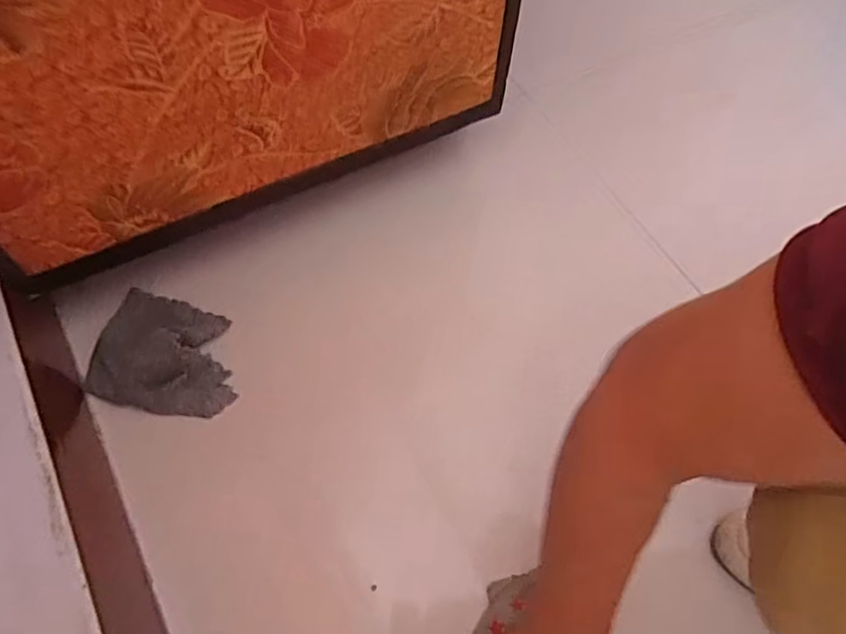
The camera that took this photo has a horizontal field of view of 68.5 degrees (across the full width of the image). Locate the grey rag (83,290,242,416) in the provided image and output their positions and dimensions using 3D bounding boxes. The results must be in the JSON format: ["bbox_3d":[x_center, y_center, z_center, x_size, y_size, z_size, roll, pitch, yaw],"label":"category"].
[{"bbox_3d":[-0.270,0.037,0.641,0.160,0.052,0.124,14,62,6],"label":"grey rag"}]

